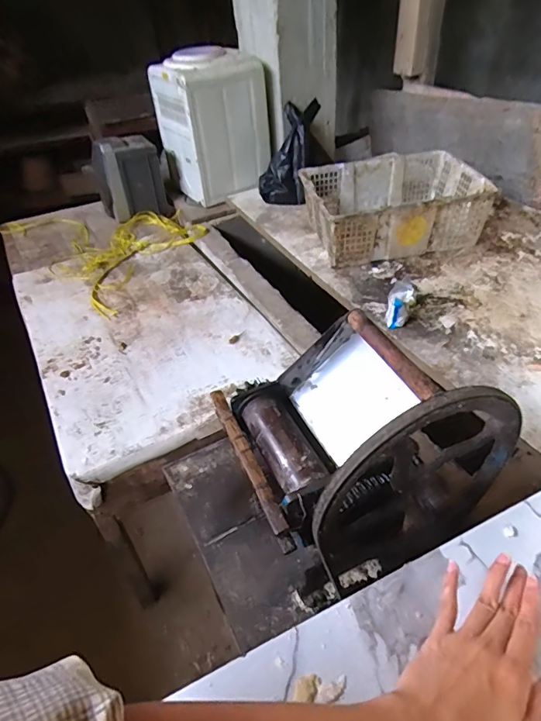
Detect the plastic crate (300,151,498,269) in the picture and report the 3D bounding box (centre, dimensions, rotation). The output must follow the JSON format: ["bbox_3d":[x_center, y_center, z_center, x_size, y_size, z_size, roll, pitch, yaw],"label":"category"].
[{"bbox_3d":[0.355,-0.453,1.345,0.477,0.180,0.343,-11,42,-6],"label":"plastic crate"}]

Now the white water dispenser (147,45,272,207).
[{"bbox_3d":[-0.220,-0.860,1.656,0.294,0.435,0.321,-29,46,-24],"label":"white water dispenser"}]

